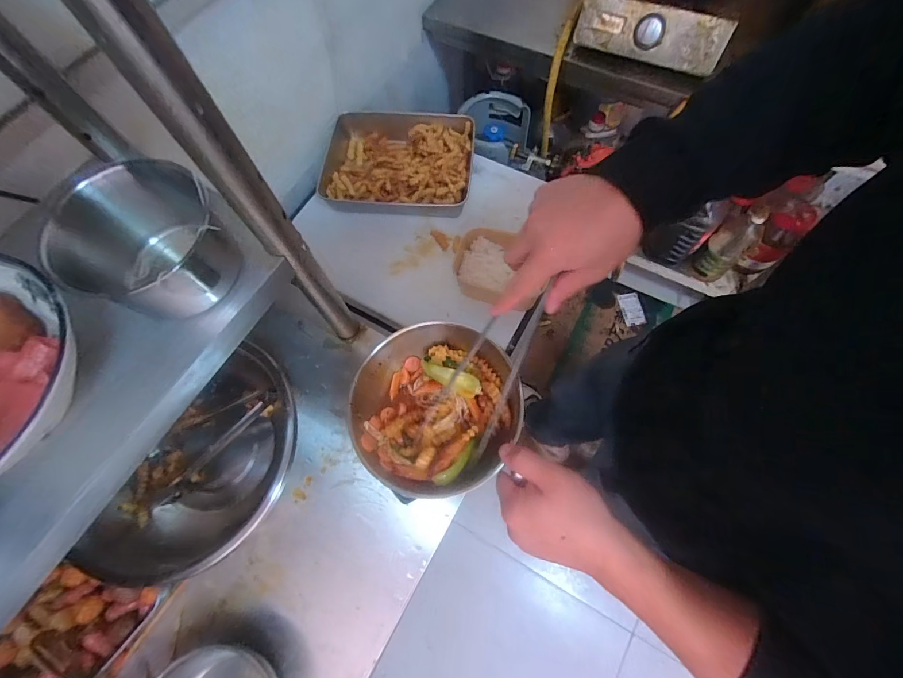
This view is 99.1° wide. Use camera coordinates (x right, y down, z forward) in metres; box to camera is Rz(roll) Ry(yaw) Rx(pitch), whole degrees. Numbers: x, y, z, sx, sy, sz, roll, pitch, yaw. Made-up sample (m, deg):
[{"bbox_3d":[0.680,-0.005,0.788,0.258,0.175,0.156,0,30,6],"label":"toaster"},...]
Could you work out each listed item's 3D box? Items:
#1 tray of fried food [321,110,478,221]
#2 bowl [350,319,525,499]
[{"bbox_3d":[-0.112,-0.357,0.791,0.309,0.057,0.232,2,69,4],"label":"tray of fried food"},{"bbox_3d":[-0.018,0.075,0.427,0.181,0.066,0.180,-1,69,2],"label":"bowl"}]

